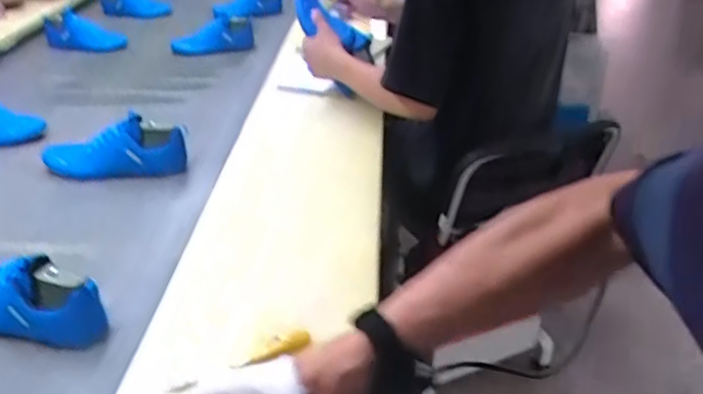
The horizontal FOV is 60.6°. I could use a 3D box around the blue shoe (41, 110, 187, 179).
[{"bbox_3d":[-0.445,-0.101,1.144,0.263,0.086,0.086,-1,33,-3],"label":"blue shoe"}]

